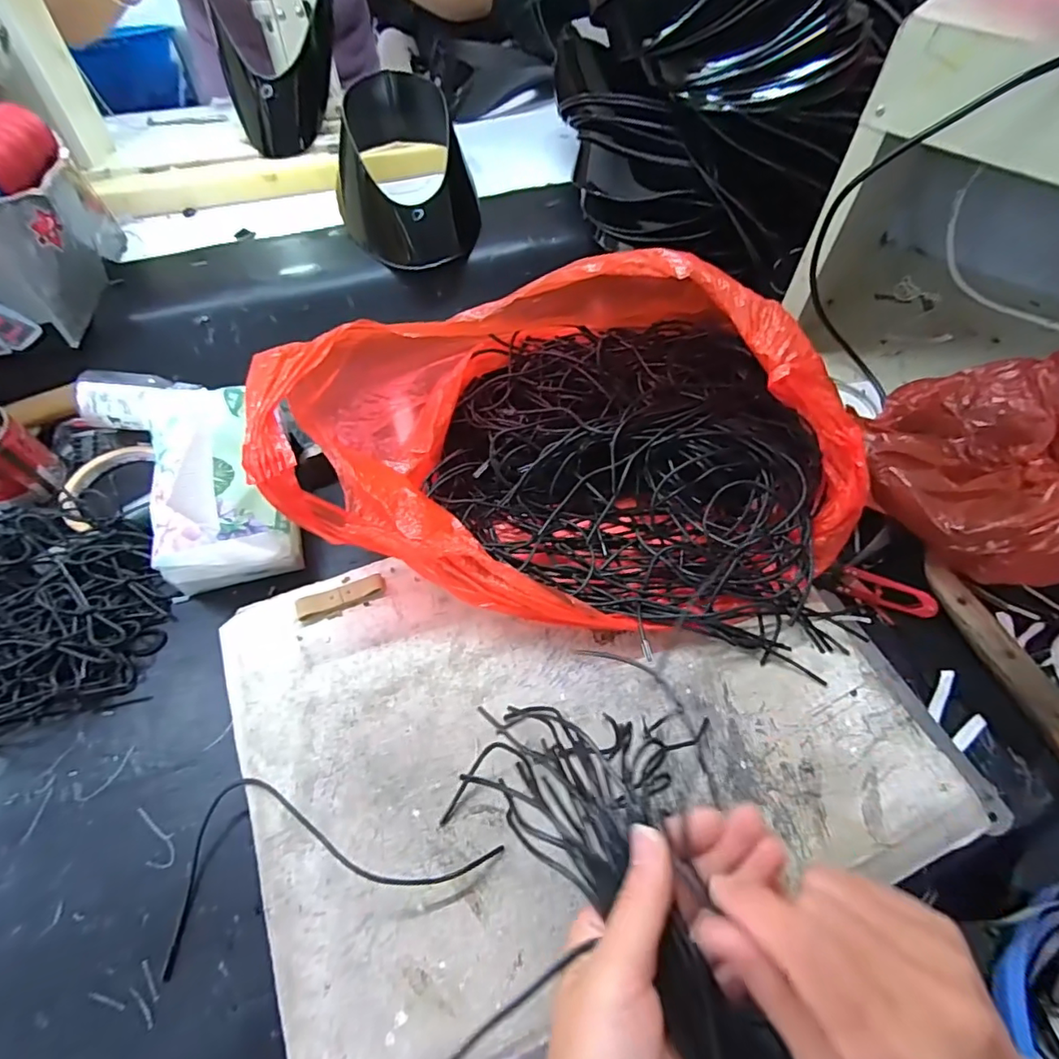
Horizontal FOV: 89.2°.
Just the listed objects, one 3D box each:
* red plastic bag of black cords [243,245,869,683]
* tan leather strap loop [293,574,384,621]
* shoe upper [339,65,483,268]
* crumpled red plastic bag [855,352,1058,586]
[{"bbox_3d":[0.040,-0.104,0.393,0.380,0.140,0.317,8,58,6],"label":"red plastic bag of black cords"},{"bbox_3d":[-0.136,0.048,0.389,0.062,0.006,0.017,-21,63,-13],"label":"tan leather strap loop"},{"bbox_3d":[-0.132,-0.381,0.570,0.145,0.089,0.202,-13,58,-8],"label":"shoe upper"},{"bbox_3d":[0.365,-0.047,0.423,0.198,0.096,0.191,-35,64,-21],"label":"crumpled red plastic bag"}]

